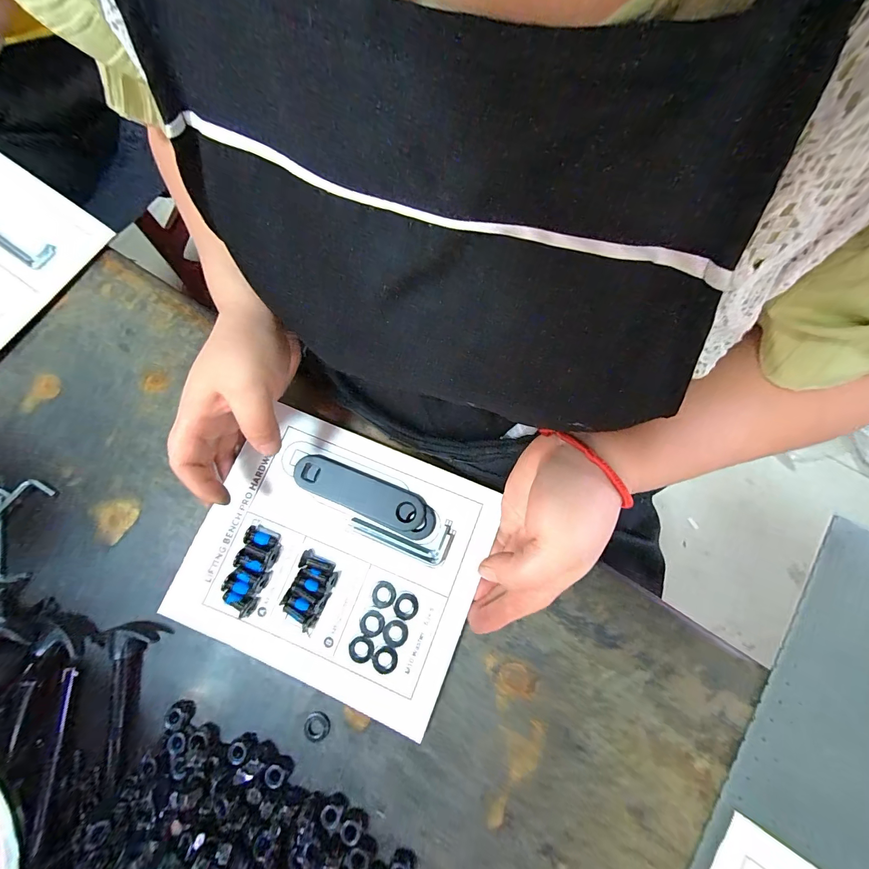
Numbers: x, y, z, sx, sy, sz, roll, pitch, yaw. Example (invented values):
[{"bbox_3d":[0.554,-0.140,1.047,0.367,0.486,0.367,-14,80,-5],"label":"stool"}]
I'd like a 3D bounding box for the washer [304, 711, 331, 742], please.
[{"bbox_3d":[-0.091,0.225,0.281,0.019,0.004,0.019,0,76,2],"label":"washer"}]

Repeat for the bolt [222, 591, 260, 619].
[{"bbox_3d":[-0.152,0.132,0.285,0.023,0.011,0.015,17,77,6],"label":"bolt"}]

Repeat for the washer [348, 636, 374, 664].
[{"bbox_3d":[-0.057,0.165,0.279,0.020,0.004,0.019,0,76,2],"label":"washer"}]

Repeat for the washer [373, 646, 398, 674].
[{"bbox_3d":[-0.038,0.172,0.279,0.018,0.004,0.019,0,76,2],"label":"washer"}]

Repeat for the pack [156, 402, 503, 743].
[{"bbox_3d":[-0.078,0.098,0.295,0.218,0.021,0.190,21,77,7],"label":"pack"}]

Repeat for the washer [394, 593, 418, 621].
[{"bbox_3d":[-0.022,0.134,0.285,0.018,0.004,0.019,24,78,8],"label":"washer"}]

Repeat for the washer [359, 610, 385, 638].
[{"bbox_3d":[-0.049,0.147,0.283,0.018,0.004,0.020,39,80,10],"label":"washer"}]

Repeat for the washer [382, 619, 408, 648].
[{"bbox_3d":[-0.030,0.154,0.281,0.019,0.004,0.020,0,76,2],"label":"washer"}]

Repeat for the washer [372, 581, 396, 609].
[{"bbox_3d":[-0.040,0.126,0.287,0.018,0.004,0.020,14,77,5],"label":"washer"}]

